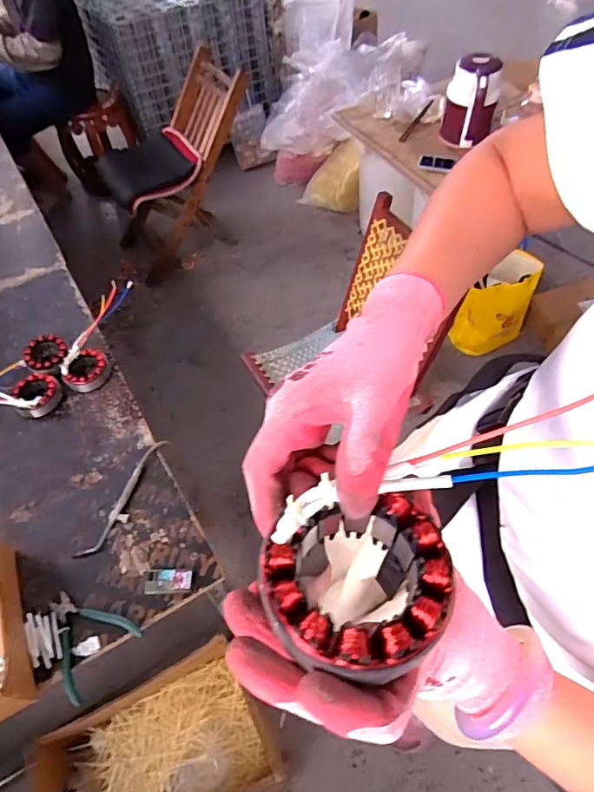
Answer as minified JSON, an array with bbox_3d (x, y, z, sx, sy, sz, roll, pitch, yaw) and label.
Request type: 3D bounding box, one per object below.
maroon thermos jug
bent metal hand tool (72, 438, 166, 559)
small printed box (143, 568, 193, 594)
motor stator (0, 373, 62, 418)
[{"bbox_3d":[0.531,-0.904,1.481,0.155,0.205,0.127,13,56,14],"label":"maroon thermos jug"},{"bbox_3d":[-0.285,0.168,0.816,0.042,0.009,0.235,18,57,17],"label":"bent metal hand tool"},{"bbox_3d":[-0.192,0.278,0.726,0.070,0.014,0.035,-4,53,2],"label":"small printed box"},{"bbox_3d":[-0.579,0.024,0.929,0.246,0.042,0.099,-23,55,-12],"label":"motor stator"}]

